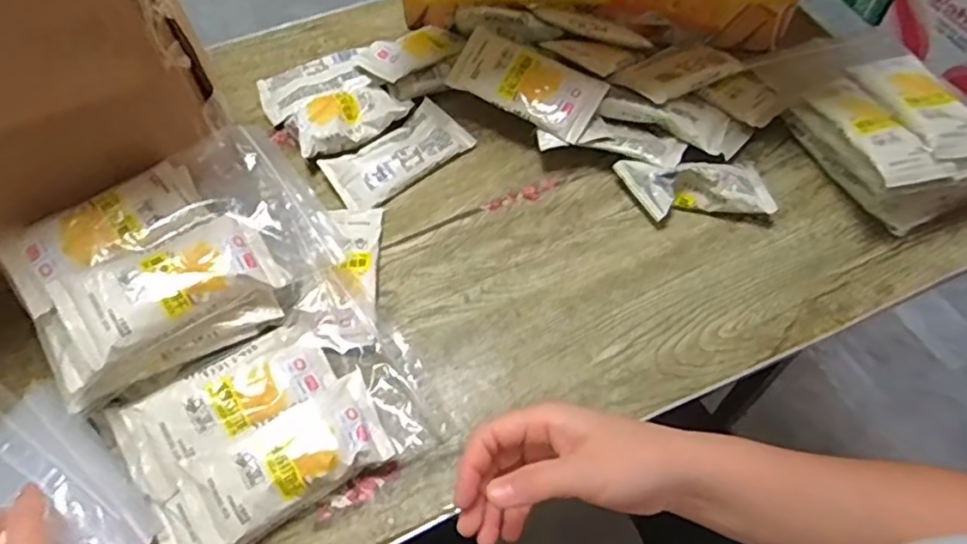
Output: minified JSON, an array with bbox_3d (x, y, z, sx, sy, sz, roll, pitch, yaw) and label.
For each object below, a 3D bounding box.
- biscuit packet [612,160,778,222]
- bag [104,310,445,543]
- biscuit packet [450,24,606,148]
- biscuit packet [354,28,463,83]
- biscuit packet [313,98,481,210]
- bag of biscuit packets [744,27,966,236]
[{"bbox_3d":[0.182,-0.074,0.568,0.121,0.036,0.057,-3,59,0],"label":"biscuit packet"},{"bbox_3d":[-0.148,0.106,0.468,0.203,0.042,0.134,-28,63,-15],"label":"bag"},{"bbox_3d":[0.038,-0.173,0.597,0.136,0.012,0.062,28,83,11],"label":"biscuit packet"},{"bbox_3d":[-0.069,-0.224,0.648,0.106,0.022,0.060,-32,64,-16],"label":"biscuit packet"},{"bbox_3d":[-0.080,-0.109,0.603,0.129,0.016,0.064,-35,65,-18],"label":"biscuit packet"},{"bbox_3d":[0.349,-0.148,0.581,0.130,0.062,0.212,-17,61,-9],"label":"bag of biscuit packets"}]

